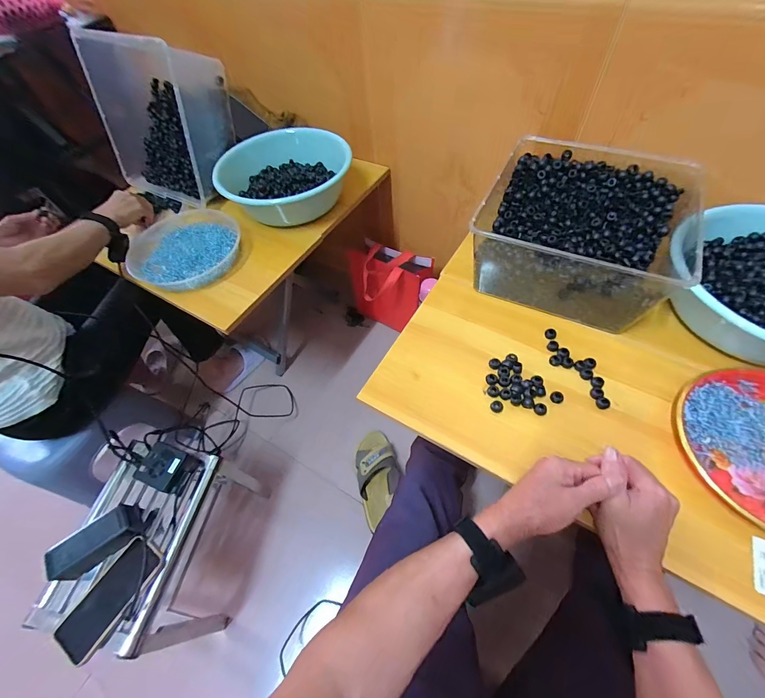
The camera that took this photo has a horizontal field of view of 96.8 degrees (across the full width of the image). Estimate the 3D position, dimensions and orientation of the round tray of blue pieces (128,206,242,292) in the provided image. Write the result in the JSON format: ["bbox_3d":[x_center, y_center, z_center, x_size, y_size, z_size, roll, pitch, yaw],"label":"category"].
[{"bbox_3d":[-0.429,-0.217,0.728,0.251,0.038,0.219,36,67,24],"label":"round tray of blue pieces"}]

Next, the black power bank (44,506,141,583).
[{"bbox_3d":[-0.496,0.332,0.585,0.139,0.046,0.063,-32,60,-15],"label":"black power bank"}]

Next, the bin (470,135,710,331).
[{"bbox_3d":[0.333,-0.209,0.595,0.303,0.134,0.298,20,61,17],"label":"bin"}]

